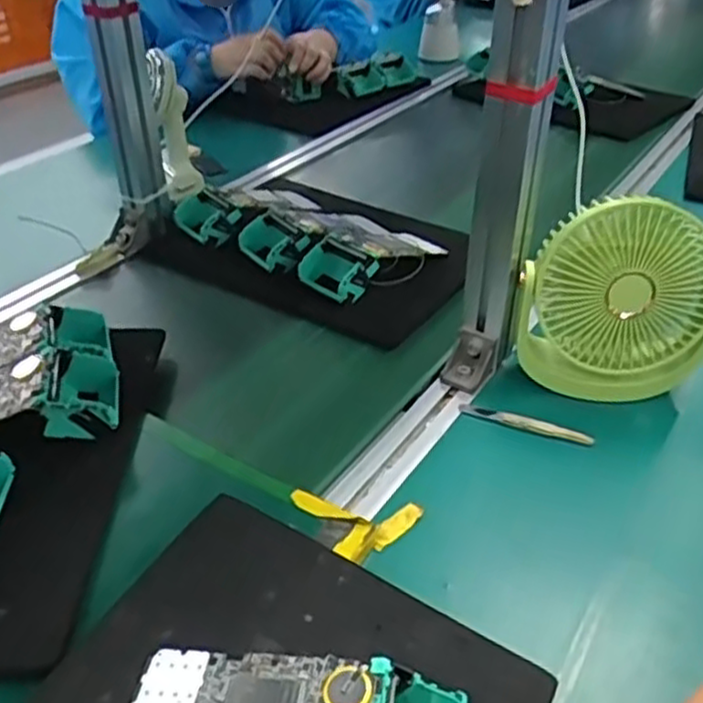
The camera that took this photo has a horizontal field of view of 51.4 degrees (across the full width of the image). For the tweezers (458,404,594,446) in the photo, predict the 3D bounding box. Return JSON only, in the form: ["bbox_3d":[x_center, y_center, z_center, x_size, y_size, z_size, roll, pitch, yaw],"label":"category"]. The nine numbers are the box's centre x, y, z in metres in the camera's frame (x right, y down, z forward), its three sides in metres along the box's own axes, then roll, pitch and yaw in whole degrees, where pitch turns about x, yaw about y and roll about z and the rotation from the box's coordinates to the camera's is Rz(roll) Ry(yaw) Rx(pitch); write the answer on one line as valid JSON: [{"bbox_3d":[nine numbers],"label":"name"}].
[{"bbox_3d":[0.146,0.059,0.612,0.108,0.005,0.014,13,39,17],"label":"tweezers"}]

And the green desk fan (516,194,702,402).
[{"bbox_3d":[0.223,-0.041,0.612,0.158,0.167,0.067,-1,37,-2],"label":"green desk fan"}]

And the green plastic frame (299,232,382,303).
[{"bbox_3d":[-0.017,-0.084,0.753,0.047,0.048,0.084,-27,45,-32],"label":"green plastic frame"}]

